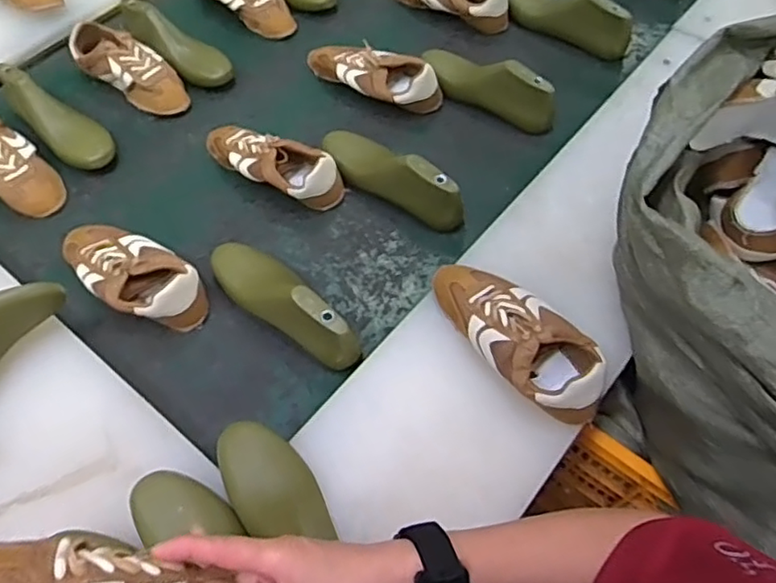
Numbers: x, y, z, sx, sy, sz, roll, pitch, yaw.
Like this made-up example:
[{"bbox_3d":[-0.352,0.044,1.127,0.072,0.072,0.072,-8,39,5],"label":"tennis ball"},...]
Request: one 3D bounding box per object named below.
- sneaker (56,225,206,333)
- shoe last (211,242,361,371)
[{"bbox_3d":[-0.347,-0.030,0.831,0.233,0.063,0.103,34,65,21],"label":"sneaker"},{"bbox_3d":[-0.131,0.008,0.800,0.095,0.075,0.254,-38,64,-20],"label":"shoe last"}]

